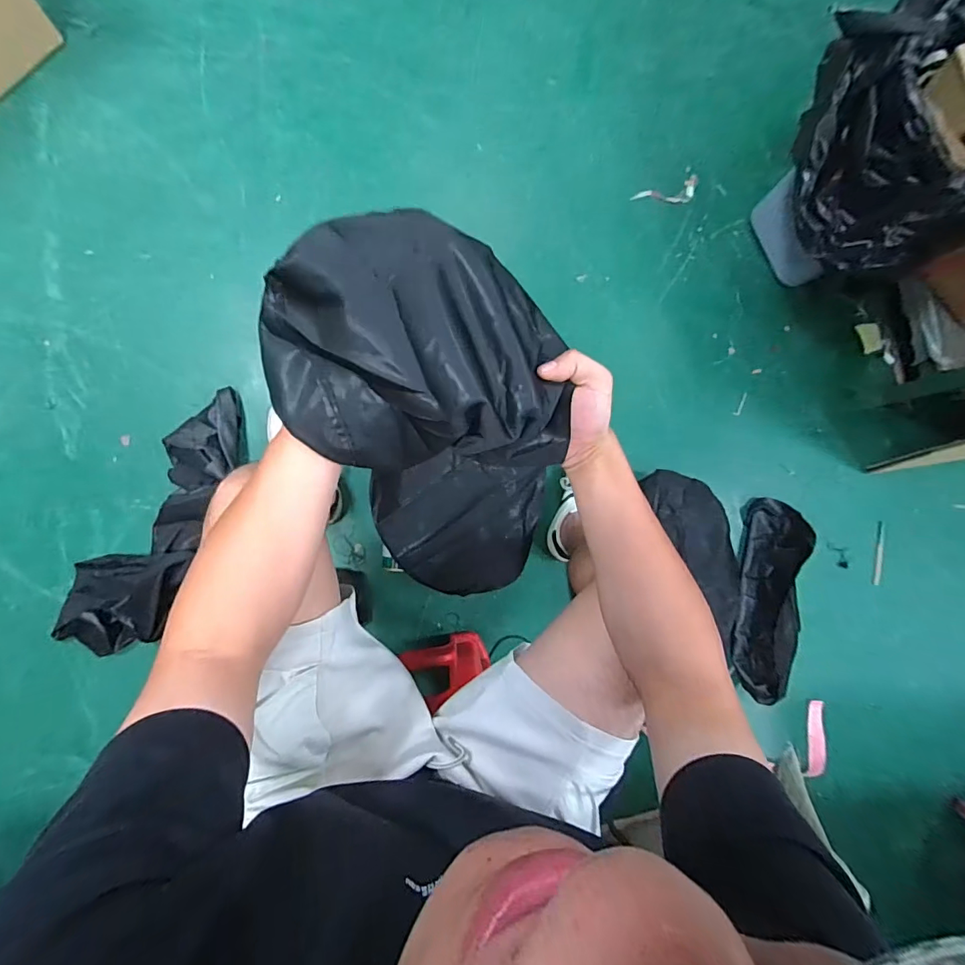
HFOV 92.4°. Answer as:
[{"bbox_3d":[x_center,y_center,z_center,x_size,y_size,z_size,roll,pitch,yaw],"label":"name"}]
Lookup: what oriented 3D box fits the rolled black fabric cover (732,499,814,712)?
[{"bbox_3d":[0.634,0.252,1.016,0.148,0.077,0.425,11,85,-6],"label":"rolled black fabric cover"}]

